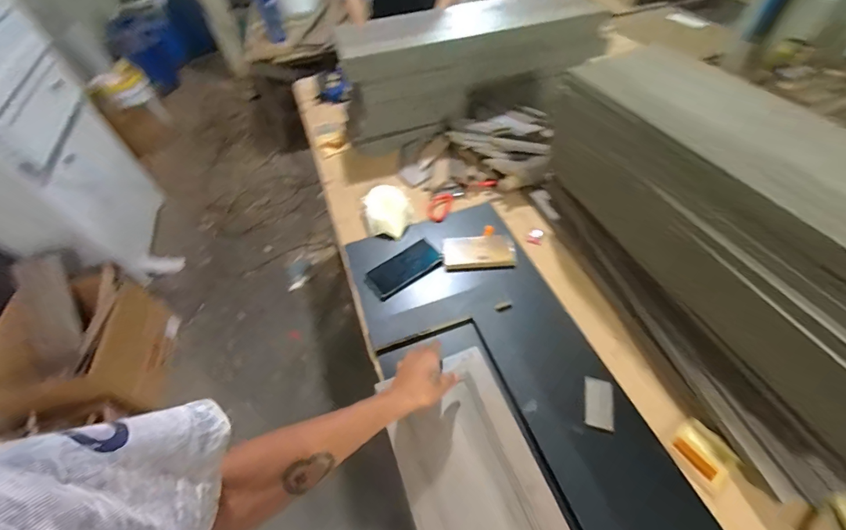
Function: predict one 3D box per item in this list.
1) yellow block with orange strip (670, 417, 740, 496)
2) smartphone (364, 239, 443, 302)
[{"bbox_3d":[0.421,0.284,0.548,0.080,0.011,0.075,-34,58,-18],"label":"yellow block with orange strip"},{"bbox_3d":[-0.042,0.009,0.782,0.160,0.014,0.077,-31,57,-17],"label":"smartphone"}]

